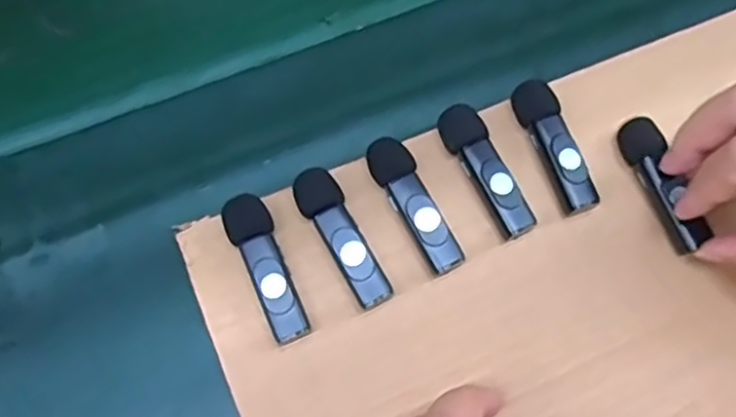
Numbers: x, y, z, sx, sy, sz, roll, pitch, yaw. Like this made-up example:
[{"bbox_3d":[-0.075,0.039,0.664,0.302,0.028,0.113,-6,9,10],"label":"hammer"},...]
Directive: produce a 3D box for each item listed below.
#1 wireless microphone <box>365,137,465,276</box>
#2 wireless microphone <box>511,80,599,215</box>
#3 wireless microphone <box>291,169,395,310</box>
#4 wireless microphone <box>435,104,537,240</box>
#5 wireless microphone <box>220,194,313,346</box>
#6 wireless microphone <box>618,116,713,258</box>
[{"bbox_3d":[0.020,-0.001,0.304,0.018,0.016,0.064,-26,69,-11],"label":"wireless microphone"},{"bbox_3d":[0.084,-0.028,0.315,0.017,0.018,0.062,-18,68,-8],"label":"wireless microphone"},{"bbox_3d":[-0.011,0.012,0.297,0.019,0.015,0.063,-30,70,-12],"label":"wireless microphone"},{"bbox_3d":[0.053,-0.016,0.311,0.019,0.016,0.064,-28,69,-11],"label":"wireless microphone"},{"bbox_3d":[-0.043,0.025,0.291,0.019,0.015,0.063,-21,68,-9],"label":"wireless microphone"},{"bbox_3d":[0.131,-0.012,0.309,0.015,0.012,0.063,-17,72,-8],"label":"wireless microphone"}]

